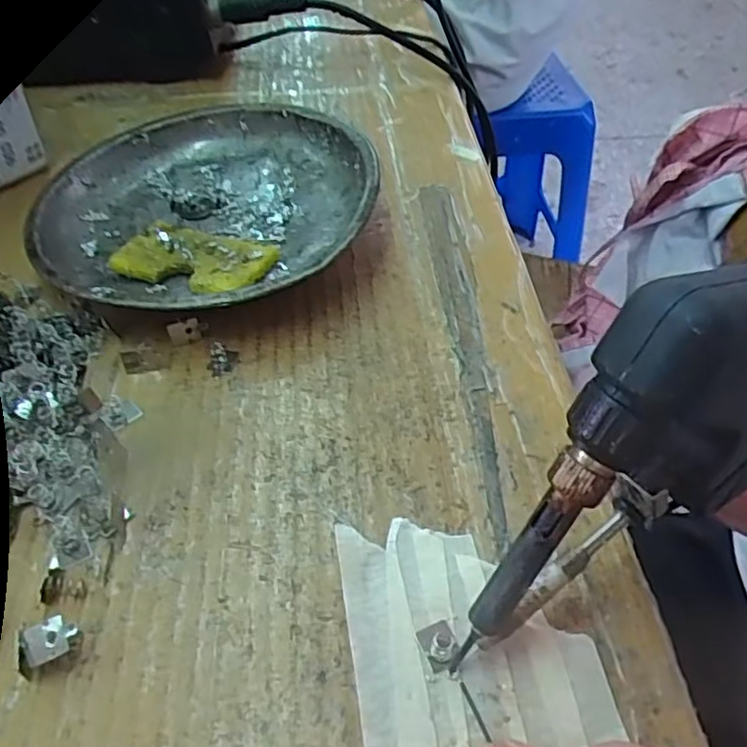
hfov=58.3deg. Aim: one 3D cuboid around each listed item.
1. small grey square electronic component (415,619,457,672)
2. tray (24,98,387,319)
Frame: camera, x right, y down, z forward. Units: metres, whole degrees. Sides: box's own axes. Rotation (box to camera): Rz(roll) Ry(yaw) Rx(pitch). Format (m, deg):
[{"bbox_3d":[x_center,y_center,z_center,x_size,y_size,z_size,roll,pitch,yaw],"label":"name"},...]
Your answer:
[{"bbox_3d":[0.017,0.070,0.174,0.009,0.004,0.012,-17,50,-17],"label":"small grey square electronic component"},{"bbox_3d":[-0.069,-0.073,0.286,0.133,0.028,0.140,-35,56,-28],"label":"tray"}]

